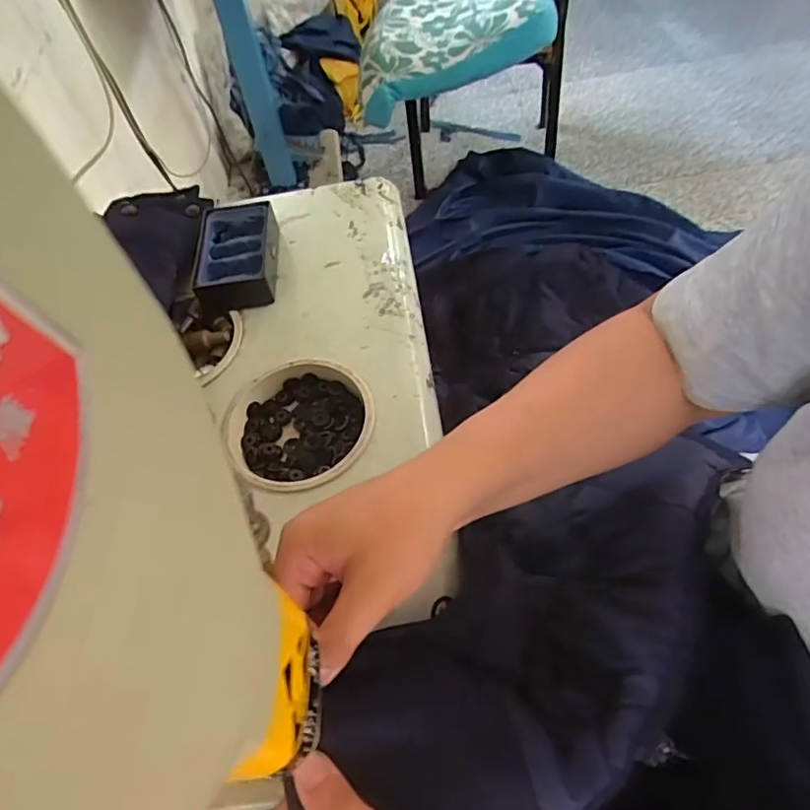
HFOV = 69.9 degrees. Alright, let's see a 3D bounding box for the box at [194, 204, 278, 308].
[{"bbox_3d":[-0.142,-0.127,0.483,0.064,0.030,0.091,-8,55,3],"label":"box"}]

